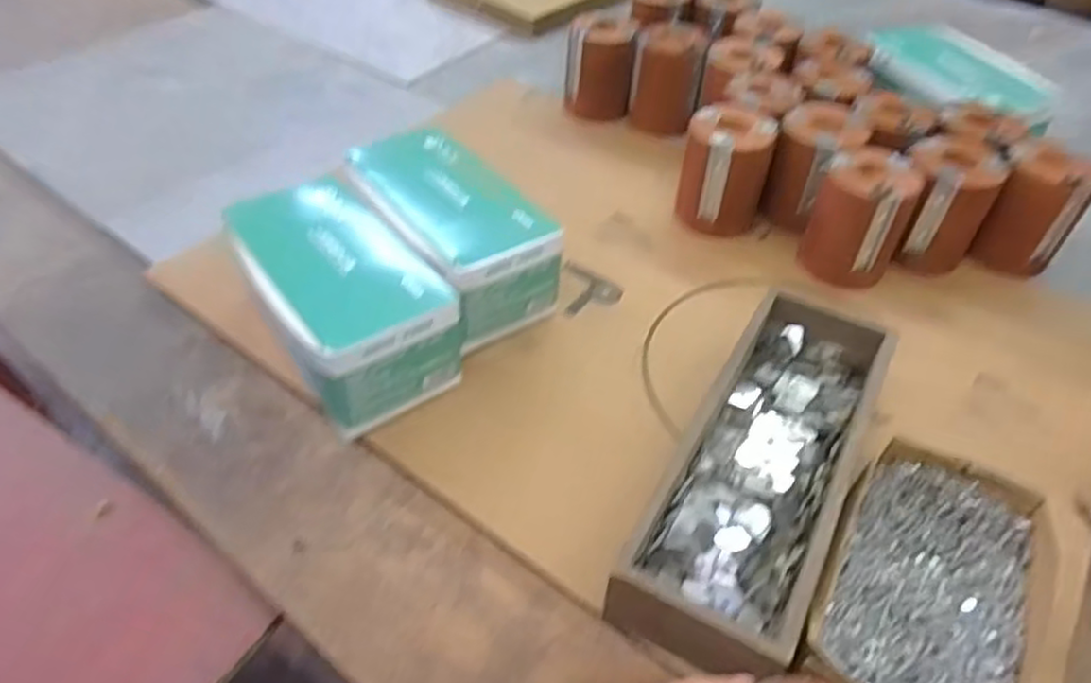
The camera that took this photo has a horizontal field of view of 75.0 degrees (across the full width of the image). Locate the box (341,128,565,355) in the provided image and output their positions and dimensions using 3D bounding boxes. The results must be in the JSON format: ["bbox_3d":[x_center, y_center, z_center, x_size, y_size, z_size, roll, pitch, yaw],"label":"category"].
[{"bbox_3d":[-0.089,-0.094,0.615,0.109,0.091,0.213,-30,54,-27],"label":"box"}]

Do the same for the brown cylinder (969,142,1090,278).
[{"bbox_3d":[0.443,-0.117,0.652,0.073,0.106,0.074,34,54,27],"label":"brown cylinder"}]

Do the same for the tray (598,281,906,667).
[{"bbox_3d":[0.150,0.081,0.483,0.101,0.067,0.304,24,50,20],"label":"tray"}]

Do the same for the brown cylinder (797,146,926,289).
[{"bbox_3d":[0.283,-0.111,0.641,0.076,0.101,0.073,26,51,21],"label":"brown cylinder"}]

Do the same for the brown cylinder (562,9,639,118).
[{"bbox_3d":[0.064,-0.319,0.828,0.076,0.095,0.058,4,46,2],"label":"brown cylinder"}]

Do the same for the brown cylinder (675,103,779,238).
[{"bbox_3d":[0.172,-0.162,0.689,0.078,0.105,0.072,14,47,11],"label":"brown cylinder"}]

